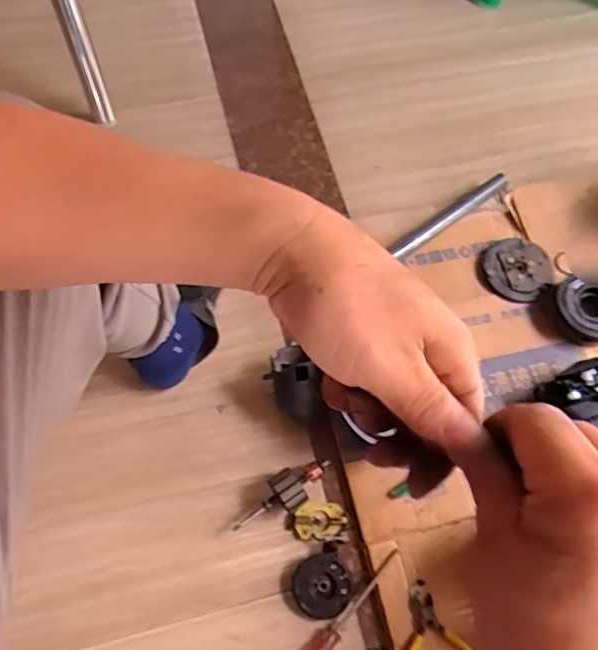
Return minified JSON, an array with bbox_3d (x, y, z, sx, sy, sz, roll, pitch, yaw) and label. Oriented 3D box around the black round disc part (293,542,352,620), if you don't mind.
[{"bbox_3d":[0.029,0.309,0.673,0.071,0.017,0.068,0,65,0],"label":"black round disc part"}]

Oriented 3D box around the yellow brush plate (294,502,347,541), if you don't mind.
[{"bbox_3d":[0.027,0.245,0.707,0.062,0.007,0.043,1,65,0],"label":"yellow brush plate"}]

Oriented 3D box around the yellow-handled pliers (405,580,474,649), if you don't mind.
[{"bbox_3d":[0.154,0.358,0.642,0.099,0.009,0.121,-13,57,2],"label":"yellow-handled pliers"}]

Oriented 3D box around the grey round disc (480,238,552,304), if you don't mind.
[{"bbox_3d":[0.332,-0.086,0.862,0.100,0.015,0.104,0,65,0],"label":"grey round disc"}]

